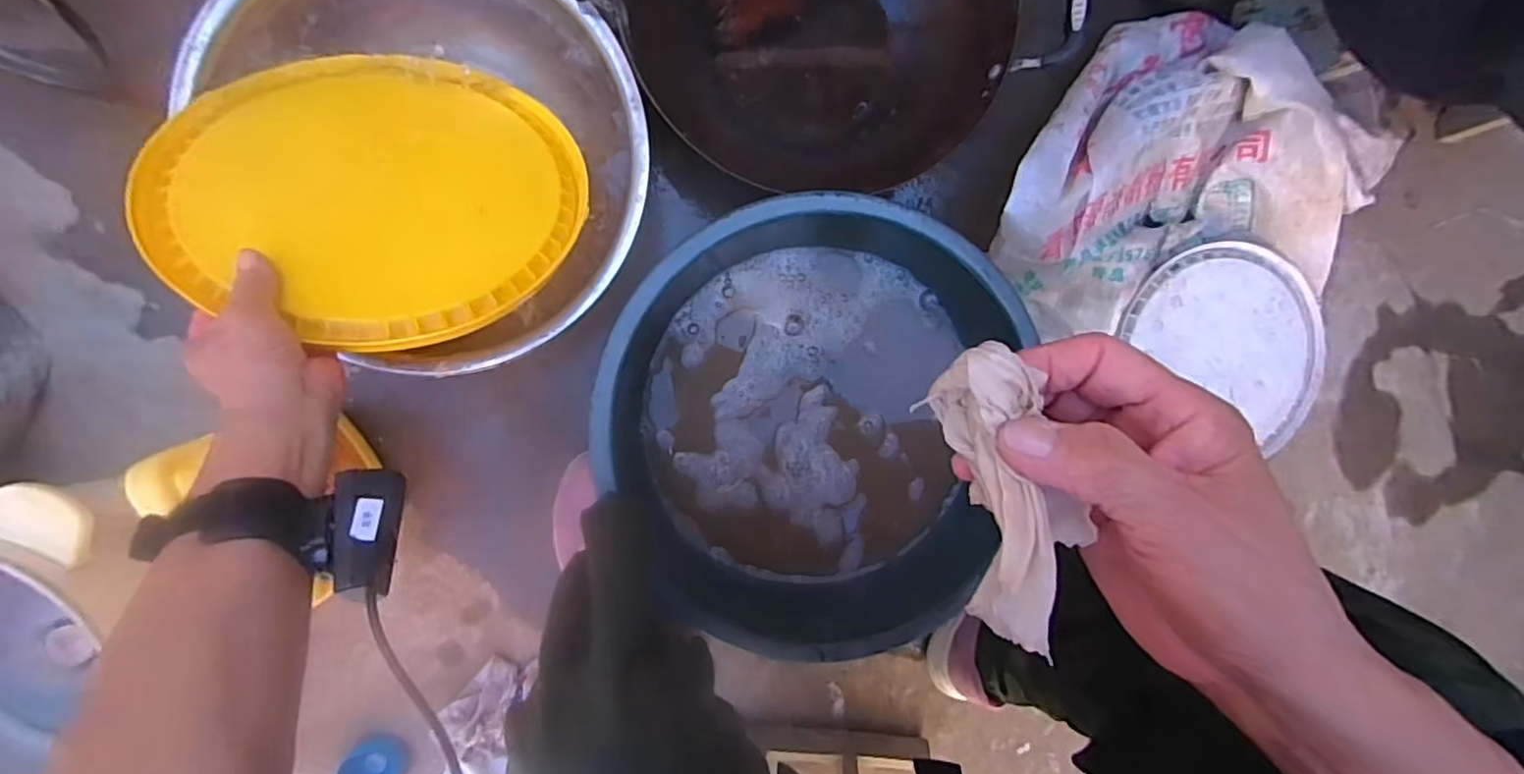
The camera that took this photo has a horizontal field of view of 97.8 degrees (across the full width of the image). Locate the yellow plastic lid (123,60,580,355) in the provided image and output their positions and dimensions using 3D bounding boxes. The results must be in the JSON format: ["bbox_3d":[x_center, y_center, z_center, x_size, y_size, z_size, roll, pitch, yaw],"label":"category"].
[{"bbox_3d":[-0.297,-0.156,0.521,0.289,0.024,0.275,24,58,0],"label":"yellow plastic lid"}]

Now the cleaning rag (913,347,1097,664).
[{"bbox_3d":[0.086,0.036,0.226,0.044,0.032,0.097,-10,83,-6],"label":"cleaning rag"}]

